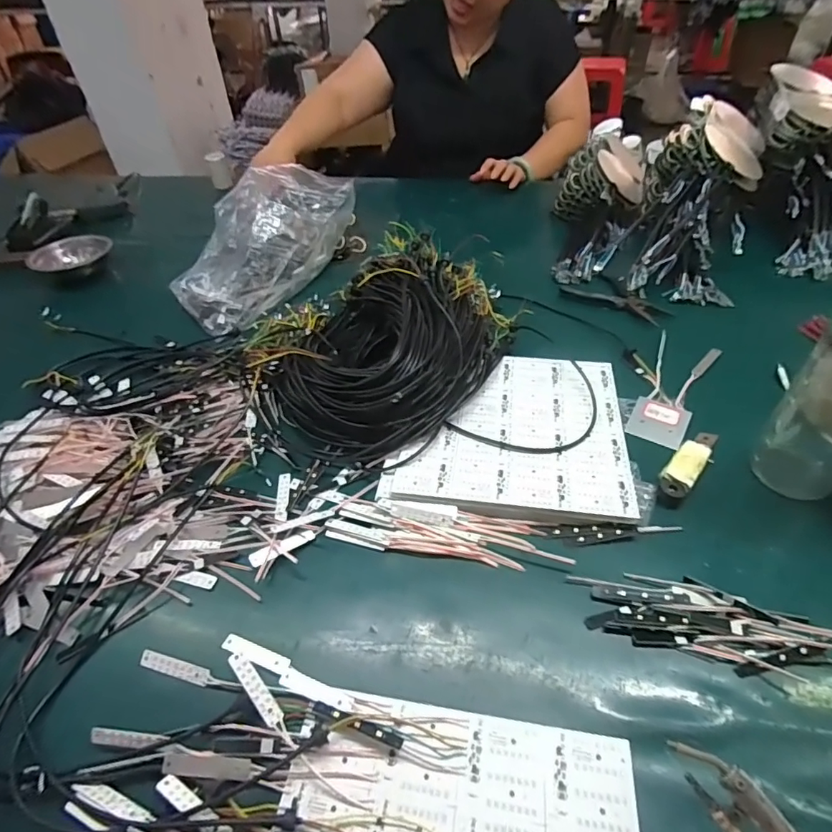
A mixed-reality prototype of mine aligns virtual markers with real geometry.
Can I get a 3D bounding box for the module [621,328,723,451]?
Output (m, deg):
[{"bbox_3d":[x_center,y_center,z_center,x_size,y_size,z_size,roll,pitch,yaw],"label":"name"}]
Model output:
[{"bbox_3d":[0.290,-0.039,0.599,0.095,0.020,0.191,23,46,26],"label":"module"}]

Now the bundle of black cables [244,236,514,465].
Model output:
[{"bbox_3d":[-0.044,-0.111,0.618,0.279,0.106,0.305,-2,45,2],"label":"bundle of black cables"}]

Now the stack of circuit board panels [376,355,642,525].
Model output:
[{"bbox_3d":[0.105,0.012,0.546,0.239,0.014,0.224,4,45,8],"label":"stack of circuit board panels"}]

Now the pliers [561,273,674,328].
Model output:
[{"bbox_3d":[0.287,-0.165,0.718,0.089,0.011,0.140,-26,49,-21],"label":"pliers"}]

